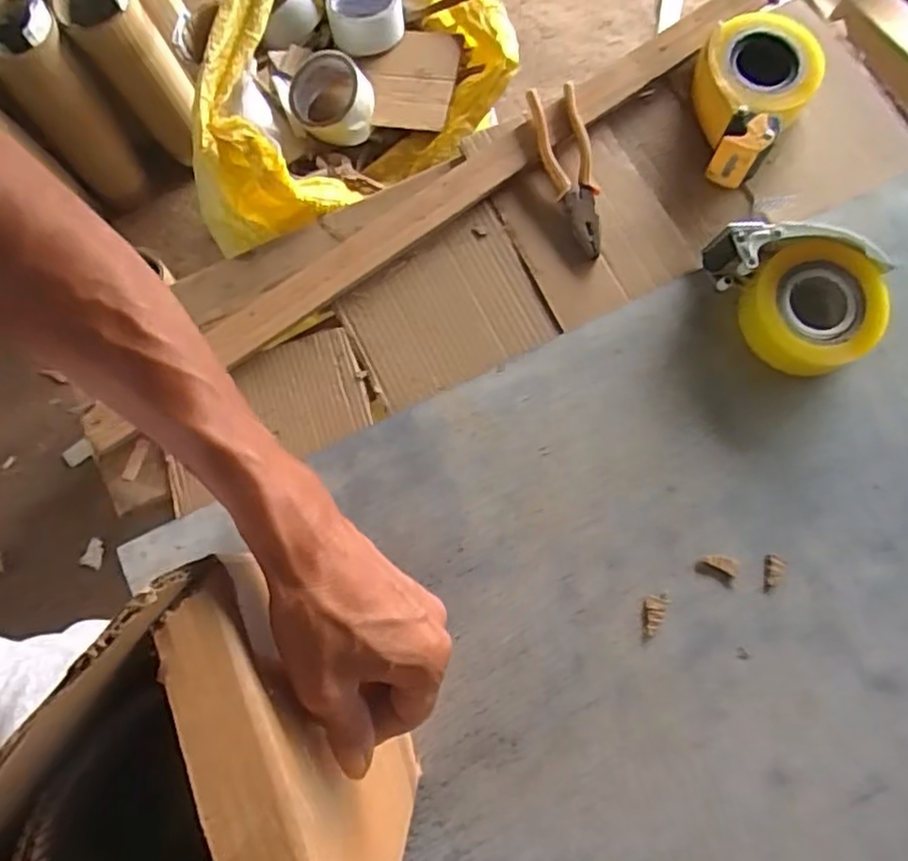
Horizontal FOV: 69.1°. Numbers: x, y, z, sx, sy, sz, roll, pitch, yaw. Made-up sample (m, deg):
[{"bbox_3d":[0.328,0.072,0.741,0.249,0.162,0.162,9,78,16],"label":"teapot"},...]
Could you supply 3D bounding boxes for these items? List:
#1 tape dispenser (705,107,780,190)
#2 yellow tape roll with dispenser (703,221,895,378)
[{"bbox_3d":[0.293,-0.285,0.671,0.047,0.063,0.052,33,81,8],"label":"tape dispenser"},{"bbox_3d":[0.334,-0.124,0.638,0.150,0.077,0.130,-2,78,1],"label":"yellow tape roll with dispenser"}]

